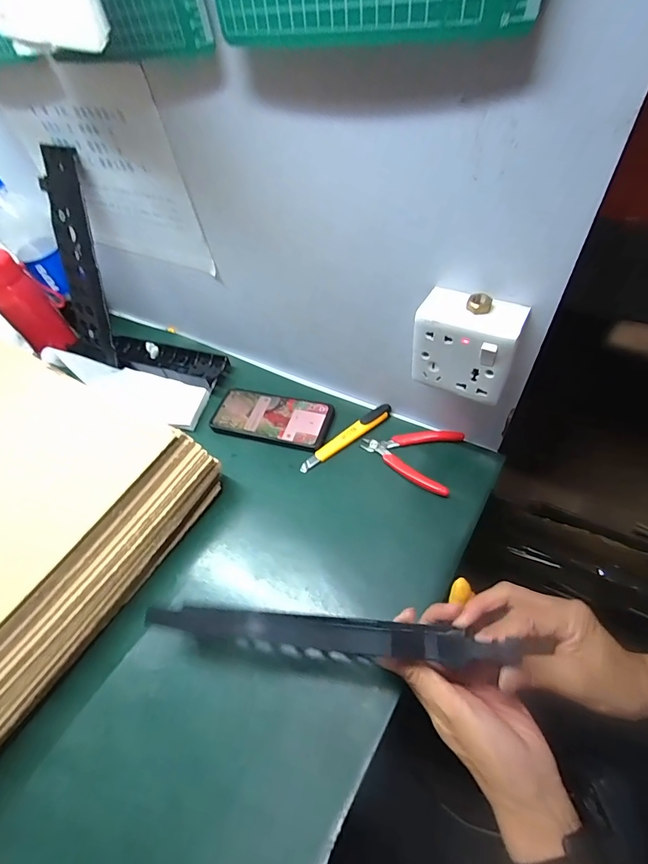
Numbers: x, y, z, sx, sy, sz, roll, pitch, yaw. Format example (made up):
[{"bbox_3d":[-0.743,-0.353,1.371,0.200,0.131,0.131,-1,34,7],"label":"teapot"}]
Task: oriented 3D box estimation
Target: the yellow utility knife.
[{"bbox_3d":[0.030,0.005,0.519,0.144,0.016,0.024,-32,55,-16],"label":"yellow utility knife"}]

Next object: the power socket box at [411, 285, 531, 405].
[{"bbox_3d":[0.131,-0.079,0.366,0.085,0.085,0.046,22,59,23],"label":"power socket box"}]

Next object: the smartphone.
[{"bbox_3d":[-0.073,-0.021,0.555,0.165,0.011,0.079,9,54,15],"label":"smartphone"}]

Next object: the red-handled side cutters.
[{"bbox_3d":[0.105,0.023,0.493,0.116,0.013,0.085,15,56,19],"label":"red-handled side cutters"}]

